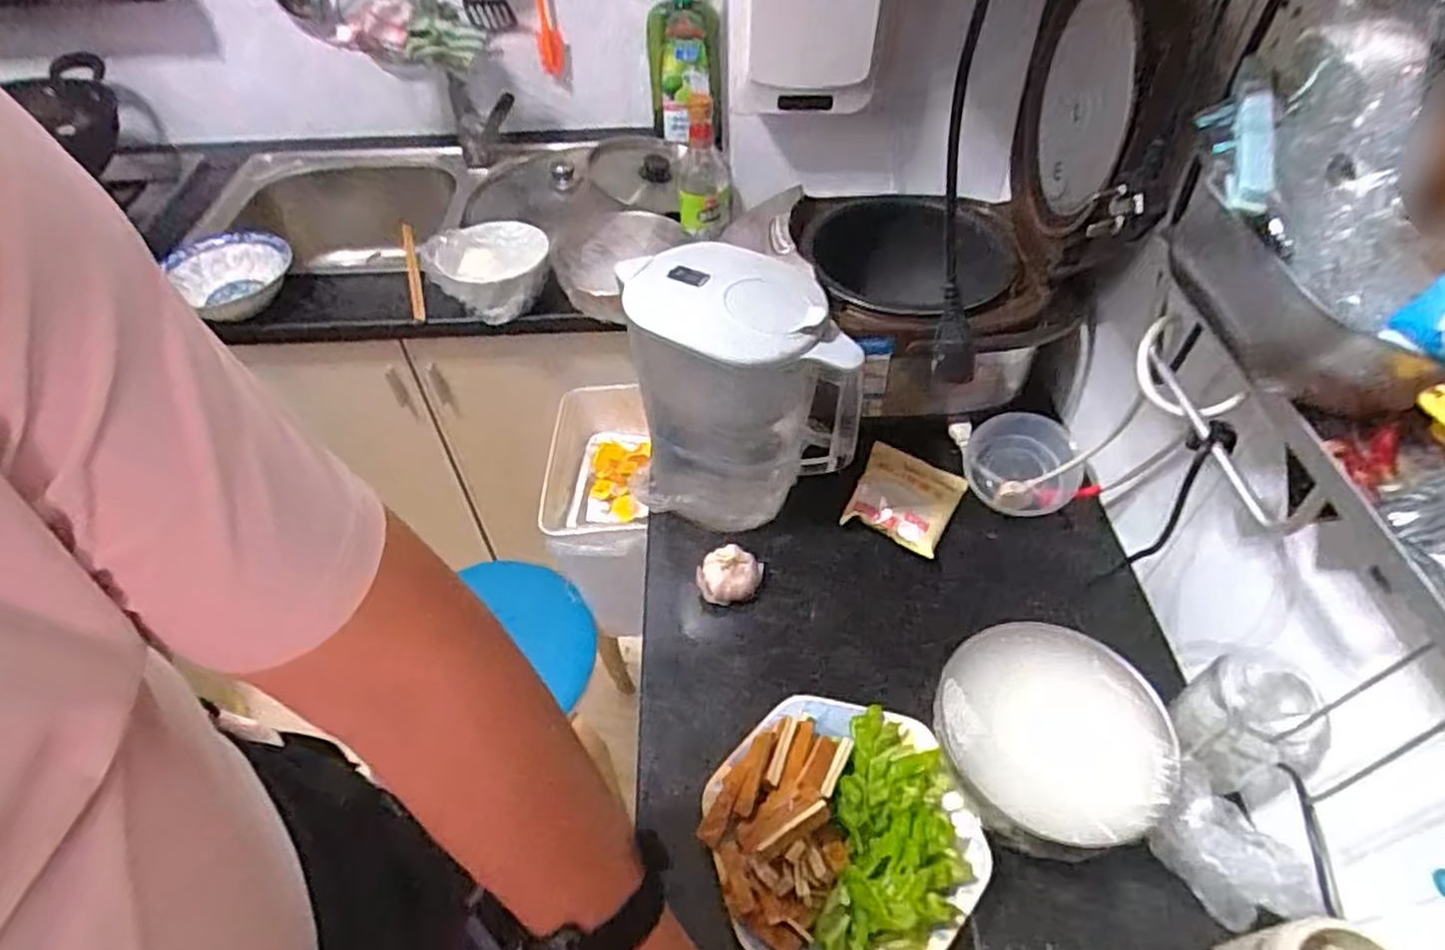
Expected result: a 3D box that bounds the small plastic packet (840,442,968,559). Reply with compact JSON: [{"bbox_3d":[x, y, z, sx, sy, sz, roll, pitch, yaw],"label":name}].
[{"bbox_3d":[0.195,0.023,0.795,0.100,0.025,0.114,19,52,17],"label":"small plastic packet"}]

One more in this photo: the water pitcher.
[{"bbox_3d":[0.017,-0.066,0.717,0.206,0.256,0.119,18,52,17],"label":"water pitcher"}]

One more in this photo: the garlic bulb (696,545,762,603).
[{"bbox_3d":[0.007,0.104,0.739,0.061,0.049,0.048,12,50,12],"label":"garlic bulb"}]

